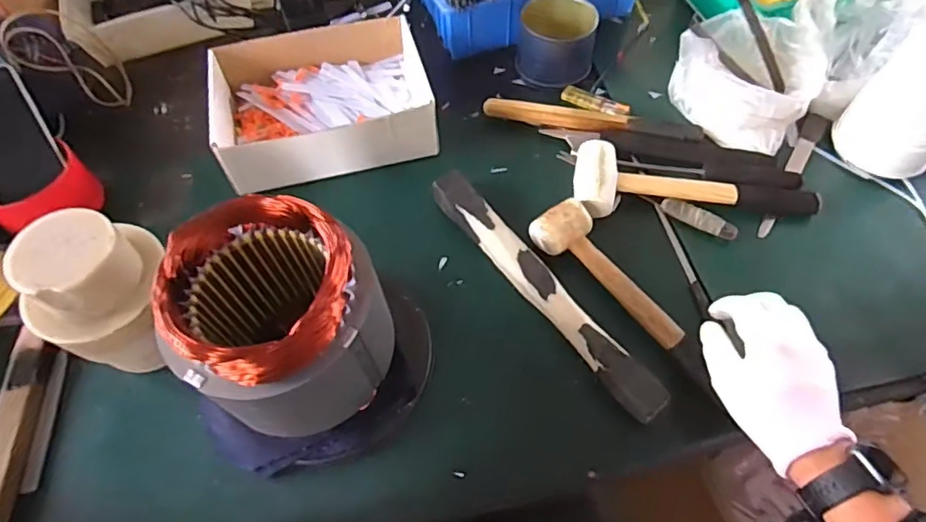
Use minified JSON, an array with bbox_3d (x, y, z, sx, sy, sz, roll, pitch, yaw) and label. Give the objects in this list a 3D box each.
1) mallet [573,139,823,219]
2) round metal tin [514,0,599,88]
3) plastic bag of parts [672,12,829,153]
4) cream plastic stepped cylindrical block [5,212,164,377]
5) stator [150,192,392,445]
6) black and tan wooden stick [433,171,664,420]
[{"bbox_3d":[0.253,-0.084,0.596,0.264,0.043,0.087,4,60,4],"label":"mallet"},{"bbox_3d":[0.120,-0.285,0.709,0.097,0.064,0.100,8,60,7],"label":"round metal tin"},{"bbox_3d":[0.327,-0.213,0.652,0.155,0.080,0.154,21,63,14],"label":"plastic bag of parts"},{"bbox_3d":[-0.305,0.034,0.473,0.107,0.136,0.091,-24,62,-11],"label":"cream plastic stepped cylindrical block"},{"bbox_3d":[-0.136,0.044,0.423,0.136,0.139,0.126,-1,60,2],"label":"stator"},{"bbox_3d":[0.074,0.024,0.545,0.037,0.030,0.315,-33,64,-16],"label":"black and tan wooden stick"}]

